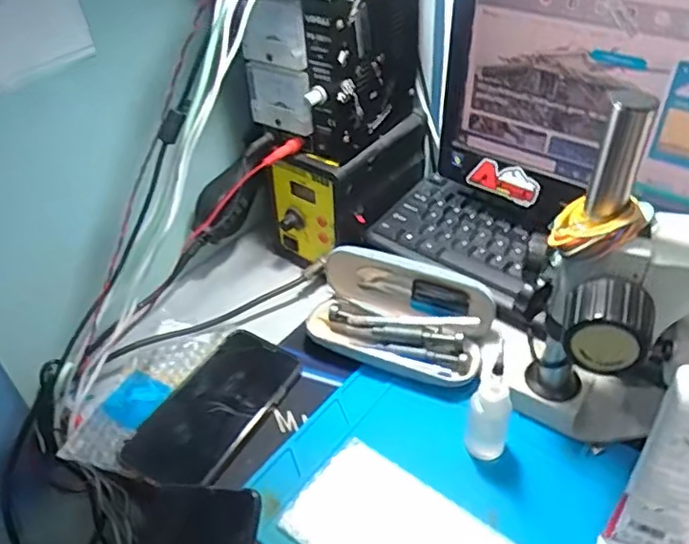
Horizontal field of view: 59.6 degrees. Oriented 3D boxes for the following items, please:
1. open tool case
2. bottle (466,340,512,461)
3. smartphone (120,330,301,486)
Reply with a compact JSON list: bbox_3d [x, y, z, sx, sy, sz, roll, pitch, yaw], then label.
[{"bbox_3d":[0.050,0.032,0.548,0.161,0.065,0.100,14,44,20],"label":"open tool case"},{"bbox_3d":[0.110,0.096,0.445,0.030,0.114,0.025,13,44,18],"label":"bottle"},{"bbox_3d":[-0.108,0.115,0.511,0.081,0.012,0.151,18,46,23],"label":"smartphone"}]

